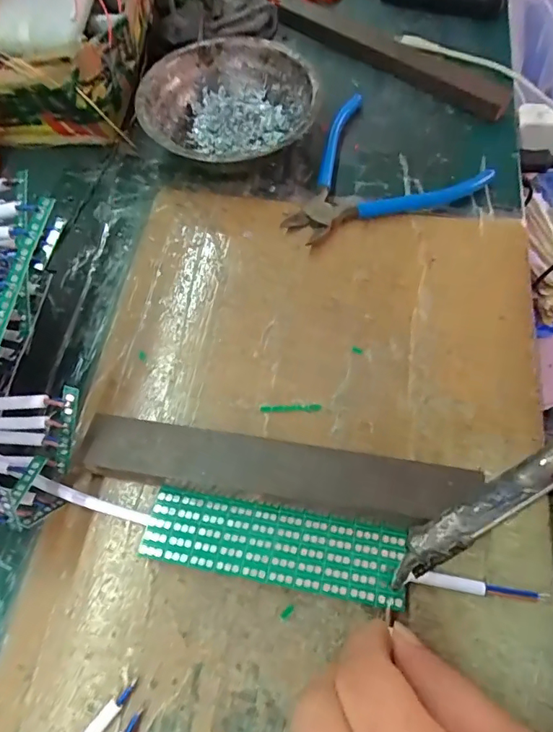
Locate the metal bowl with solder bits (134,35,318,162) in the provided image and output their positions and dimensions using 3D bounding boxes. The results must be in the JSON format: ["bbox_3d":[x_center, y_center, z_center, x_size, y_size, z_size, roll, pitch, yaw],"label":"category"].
[{"bbox_3d":[-0.034,-0.181,0.353,0.119,0.042,0.119,-1,64,2],"label":"metal bowl with solder bits"}]

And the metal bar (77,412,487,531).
[{"bbox_3d":[-0.003,0.055,0.252,0.195,0.019,0.032,8,65,6],"label":"metal bar"}]

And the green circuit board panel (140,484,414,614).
[{"bbox_3d":[-0.001,0.088,0.240,0.127,0.004,0.036,9,56,7],"label":"green circuit board panel"}]

